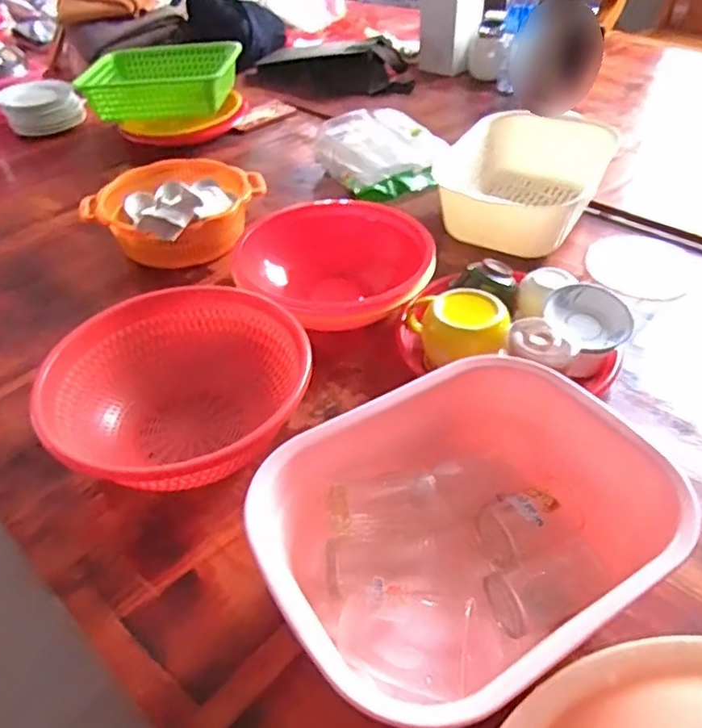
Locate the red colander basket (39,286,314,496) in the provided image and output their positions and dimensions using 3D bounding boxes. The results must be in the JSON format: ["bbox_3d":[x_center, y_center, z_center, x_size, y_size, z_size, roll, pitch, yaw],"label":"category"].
[{"bbox_3d":[-0.166,0.028,0.624,0.257,0.094,0.237,-1,43,1],"label":"red colander basket"}]

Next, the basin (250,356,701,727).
[{"bbox_3d":[0.098,0.135,0.483,0.298,0.116,0.233,-25,47,-22],"label":"basin"}]

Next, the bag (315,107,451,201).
[{"bbox_3d":[0.051,-0.377,1.077,0.191,0.070,0.225,-18,45,-16],"label":"bag"}]

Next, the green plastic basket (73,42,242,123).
[{"bbox_3d":[-0.397,-0.601,1.268,0.329,0.092,0.224,6,43,9],"label":"green plastic basket"}]

